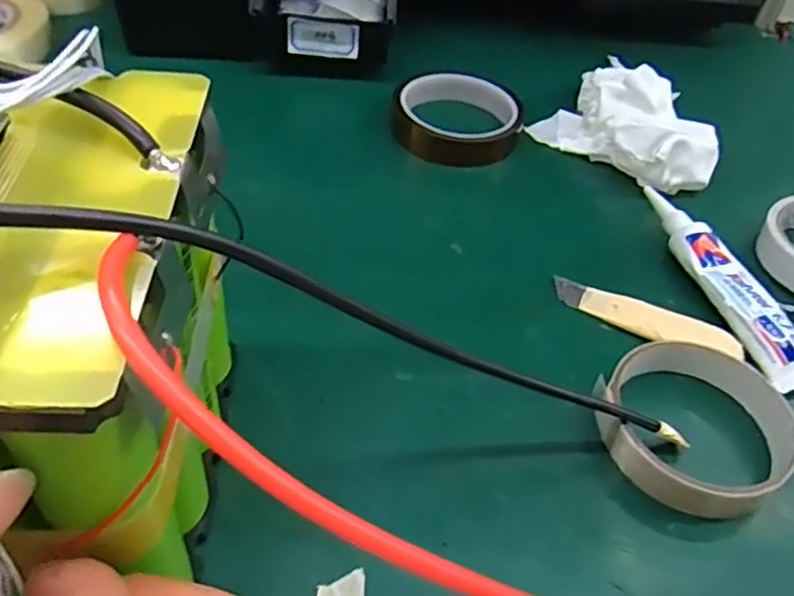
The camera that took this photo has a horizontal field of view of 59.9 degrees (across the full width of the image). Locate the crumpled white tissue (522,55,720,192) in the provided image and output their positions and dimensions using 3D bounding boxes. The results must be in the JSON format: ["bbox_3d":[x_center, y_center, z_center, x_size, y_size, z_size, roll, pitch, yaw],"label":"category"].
[{"bbox_3d":[0.162,-0.120,0.465,0.076,0.044,0.119,-31,58,-31],"label":"crumpled white tissue"}]

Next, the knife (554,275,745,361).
[{"bbox_3d":[0.130,0.010,0.364,0.098,0.009,0.023,18,59,22],"label":"knife"}]

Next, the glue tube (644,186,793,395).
[{"bbox_3d":[0.182,-0.011,0.382,0.031,0.015,0.141,-12,50,-18],"label":"glue tube"}]

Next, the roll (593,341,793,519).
[{"bbox_3d":[0.136,0.057,0.313,0.083,0.027,0.080,4,47,-4],"label":"roll"}]

